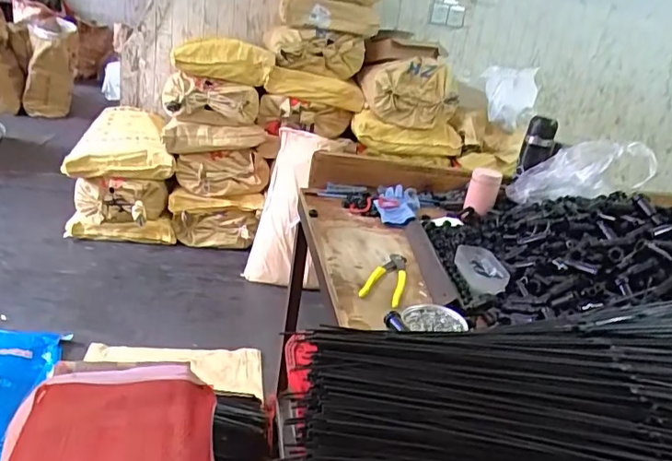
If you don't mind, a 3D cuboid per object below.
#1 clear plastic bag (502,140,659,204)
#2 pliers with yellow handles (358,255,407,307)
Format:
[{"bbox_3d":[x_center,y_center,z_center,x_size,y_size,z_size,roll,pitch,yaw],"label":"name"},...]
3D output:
[{"bbox_3d":[0.495,-0.118,1.115,0.289,0.106,0.064,-15,11,33],"label":"clear plastic bag"},{"bbox_3d":[0.087,0.074,0.865,0.058,0.009,0.159,16,23,15],"label":"pliers with yellow handles"}]

